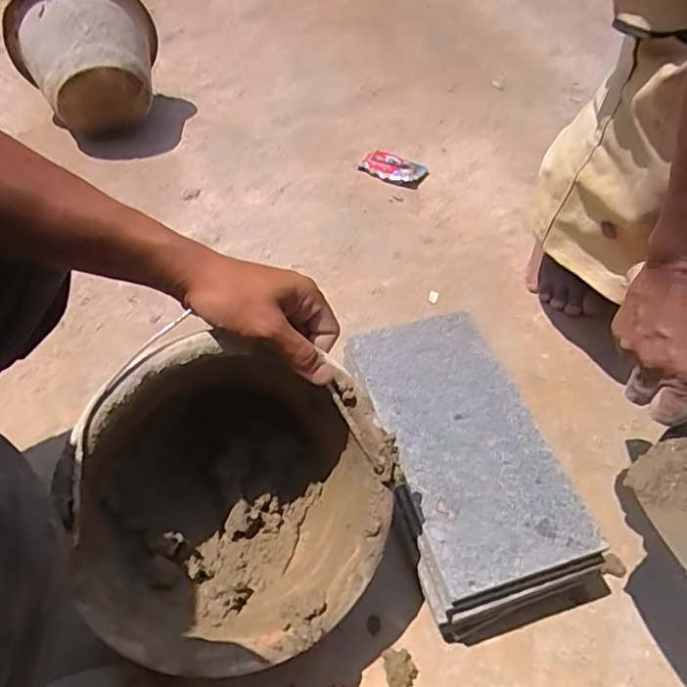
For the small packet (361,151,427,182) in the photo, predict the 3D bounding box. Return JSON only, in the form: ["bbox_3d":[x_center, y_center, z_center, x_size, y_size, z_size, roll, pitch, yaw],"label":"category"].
[{"bbox_3d":[0.090,-0.325,1.042,0.117,0.025,0.047,24,58,25],"label":"small packet"}]

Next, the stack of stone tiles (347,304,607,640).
[{"bbox_3d":[0.121,0.125,0.607,0.171,0.103,0.321,-16,52,-11],"label":"stack of stone tiles"}]

